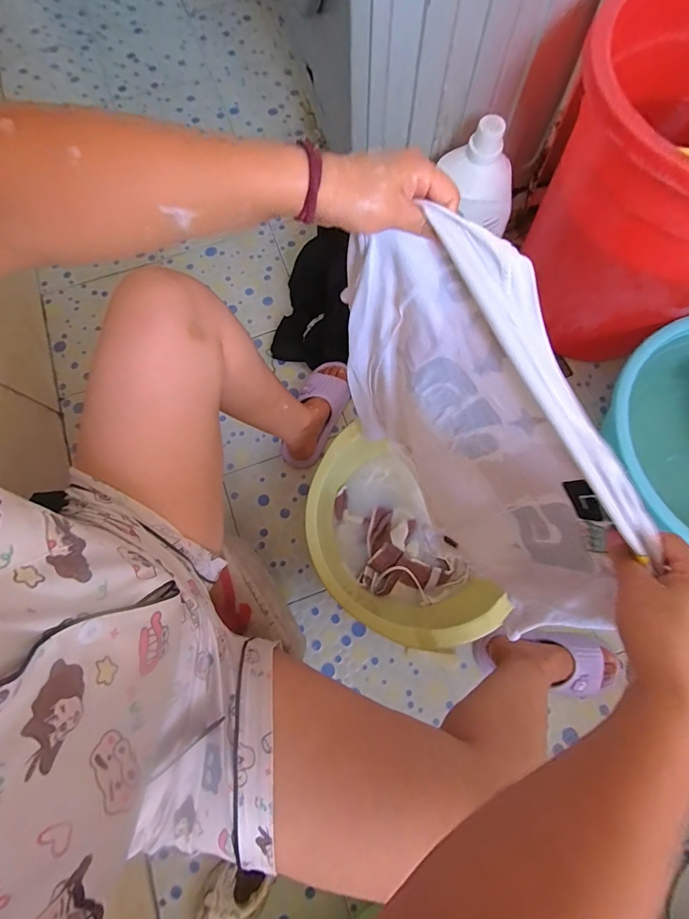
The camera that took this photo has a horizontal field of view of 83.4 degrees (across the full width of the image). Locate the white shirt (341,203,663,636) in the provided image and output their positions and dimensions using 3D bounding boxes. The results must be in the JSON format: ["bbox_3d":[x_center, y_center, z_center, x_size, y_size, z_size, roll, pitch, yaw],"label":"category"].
[{"bbox_3d":[0.136,-0.011,0.427,0.100,0.345,0.369,-30,76,-7],"label":"white shirt"}]

